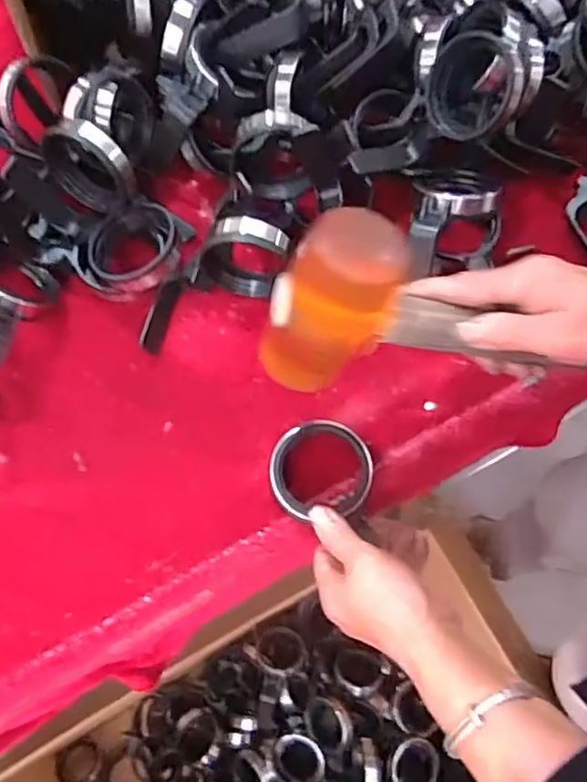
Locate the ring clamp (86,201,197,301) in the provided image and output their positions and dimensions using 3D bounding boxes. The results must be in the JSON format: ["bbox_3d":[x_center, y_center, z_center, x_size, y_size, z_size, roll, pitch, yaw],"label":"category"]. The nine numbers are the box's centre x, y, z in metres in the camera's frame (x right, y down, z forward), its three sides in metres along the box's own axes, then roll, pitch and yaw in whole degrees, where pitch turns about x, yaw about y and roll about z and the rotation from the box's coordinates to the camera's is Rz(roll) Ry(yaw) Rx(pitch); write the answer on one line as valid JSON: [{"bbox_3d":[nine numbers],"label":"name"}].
[{"bbox_3d":[-0.125,-0.113,0.479,0.069,0.037,0.079,8,70,6],"label":"ring clamp"}]

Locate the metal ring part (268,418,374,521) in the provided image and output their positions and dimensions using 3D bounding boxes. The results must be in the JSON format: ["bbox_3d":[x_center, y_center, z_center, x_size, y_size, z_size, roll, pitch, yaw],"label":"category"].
[{"bbox_3d":[0.020,0.056,0.428,0.077,0.023,0.067,-15,69,-3],"label":"metal ring part"}]

